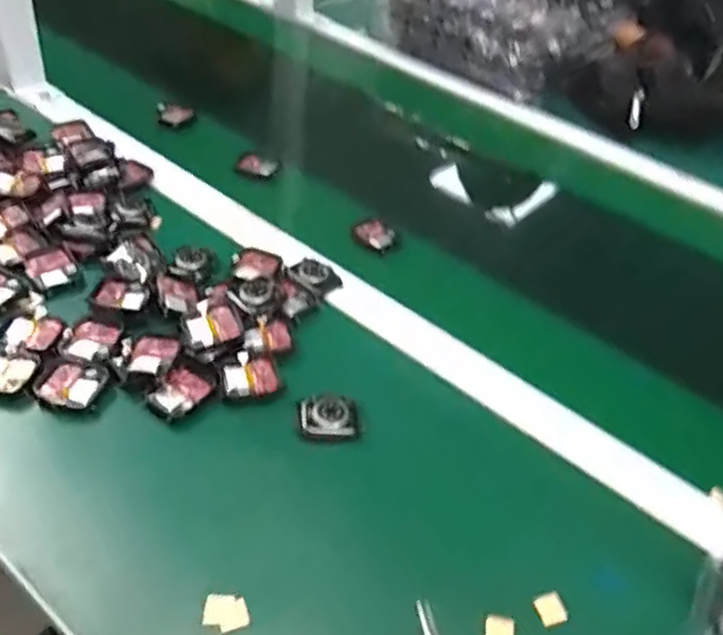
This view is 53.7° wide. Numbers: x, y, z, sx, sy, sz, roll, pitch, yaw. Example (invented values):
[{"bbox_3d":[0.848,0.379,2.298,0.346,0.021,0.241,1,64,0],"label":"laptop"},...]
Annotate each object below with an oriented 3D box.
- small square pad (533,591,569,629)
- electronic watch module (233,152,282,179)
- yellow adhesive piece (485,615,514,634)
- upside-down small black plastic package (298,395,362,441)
[{"bbox_3d":[0.112,0.172,0.419,0.016,0.007,0.017,-10,44,-19],"label":"small square pad"},{"bbox_3d":[-0.108,-0.158,0.747,0.044,0.016,0.028,15,42,9],"label":"electronic watch module"},{"bbox_3d":[0.079,0.179,0.407,0.016,0.004,0.018,10,41,3],"label":"yellow adhesive piece"},{"bbox_3d":[-0.022,0.070,0.498,0.042,0.012,0.029,0,42,-8],"label":"upside-down small black plastic package"}]

